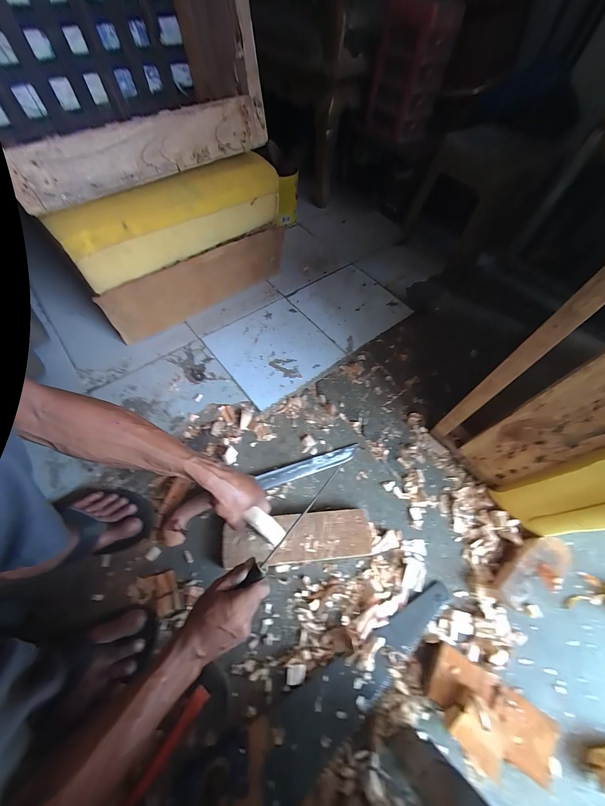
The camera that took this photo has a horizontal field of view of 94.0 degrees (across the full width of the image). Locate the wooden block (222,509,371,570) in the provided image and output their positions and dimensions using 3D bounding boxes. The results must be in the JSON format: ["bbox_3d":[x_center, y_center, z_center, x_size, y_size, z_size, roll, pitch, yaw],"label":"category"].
[{"bbox_3d":[-0.010,0.259,0.541,0.273,0.026,0.084,-3,61,-5],"label":"wooden block"}]

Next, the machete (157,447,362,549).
[{"bbox_3d":[-0.076,0.168,0.598,0.426,0.027,0.068,-23,64,-16],"label":"machete"}]

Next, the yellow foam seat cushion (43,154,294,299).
[{"bbox_3d":[-0.254,-0.428,0.648,0.073,0.147,0.528,42,66,18],"label":"yellow foam seat cushion"}]

